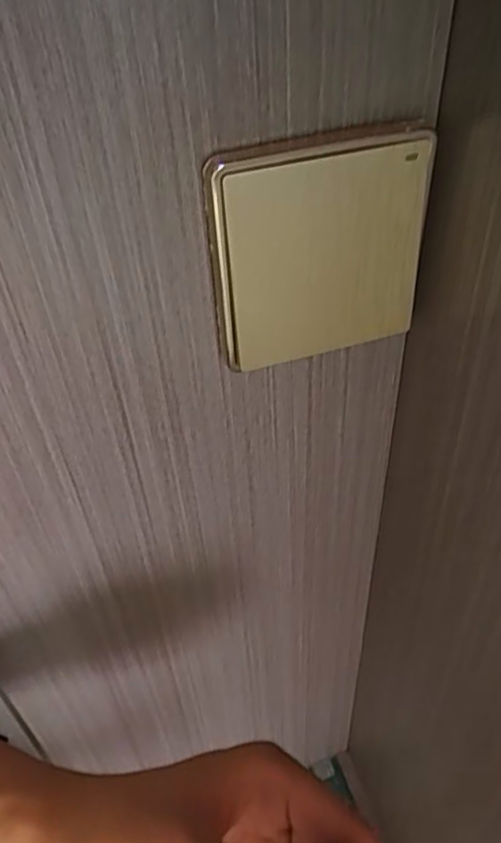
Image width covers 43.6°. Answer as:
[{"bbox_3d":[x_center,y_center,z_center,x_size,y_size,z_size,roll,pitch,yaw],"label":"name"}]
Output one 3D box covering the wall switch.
[{"bbox_3d":[0.028,-0.064,0.238,0.082,0.081,0.017,-14,45,-10],"label":"wall switch"}]

